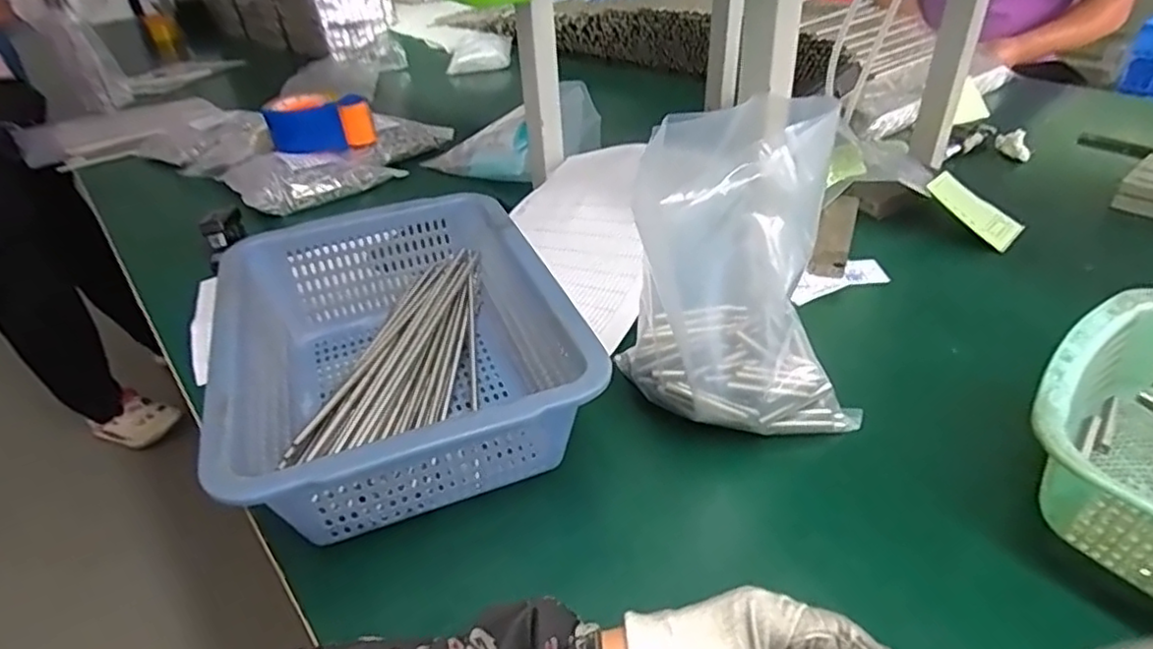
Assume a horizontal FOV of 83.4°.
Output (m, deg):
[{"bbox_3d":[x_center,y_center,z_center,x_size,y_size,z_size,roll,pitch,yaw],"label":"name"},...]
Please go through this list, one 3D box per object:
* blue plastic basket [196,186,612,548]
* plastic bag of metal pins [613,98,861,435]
[{"bbox_3d":[-0.126,0.018,0.471,0.212,0.099,0.292,-16,38,-15],"label":"blue plastic basket"},{"bbox_3d":[0.111,-0.026,0.418,0.141,0.196,0.084,-6,36,-2],"label":"plastic bag of metal pins"}]

